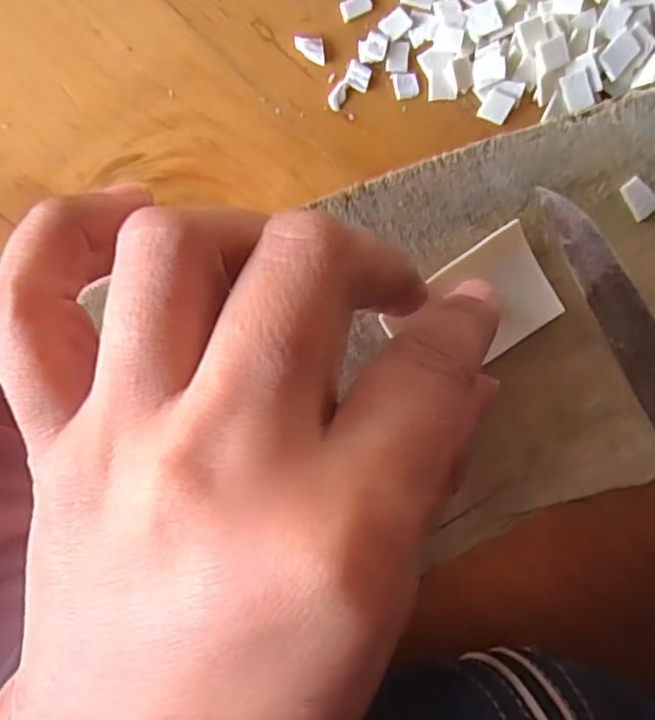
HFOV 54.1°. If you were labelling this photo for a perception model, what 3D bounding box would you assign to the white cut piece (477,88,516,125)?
[{"bbox_3d":[0.046,-0.068,0.172,0.008,0.004,0.007,23,90,-8],"label":"white cut piece"}]

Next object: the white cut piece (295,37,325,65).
[{"bbox_3d":[-0.004,-0.081,0.167,0.008,0.004,0.006,2,93,-7],"label":"white cut piece"}]

